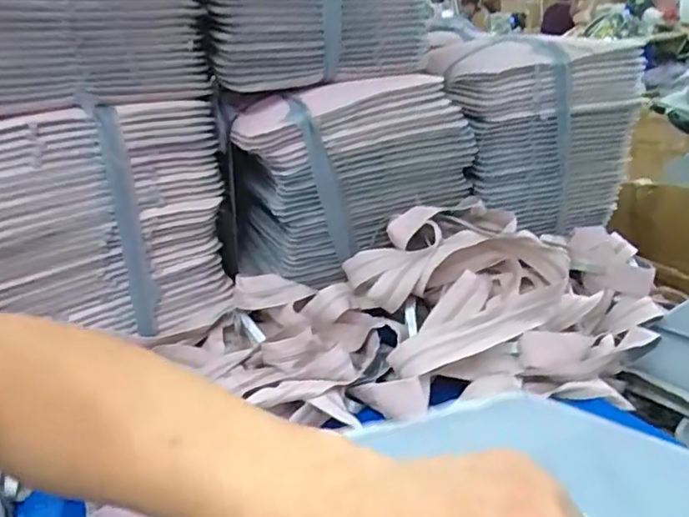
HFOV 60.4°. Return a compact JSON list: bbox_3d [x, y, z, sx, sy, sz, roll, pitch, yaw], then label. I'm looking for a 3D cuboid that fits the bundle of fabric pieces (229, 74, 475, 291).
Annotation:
[{"bbox_3d":[0.012,-0.127,0.864,0.345,0.233,0.149,-16,23,-20],"label":"bundle of fabric pieces"}]

